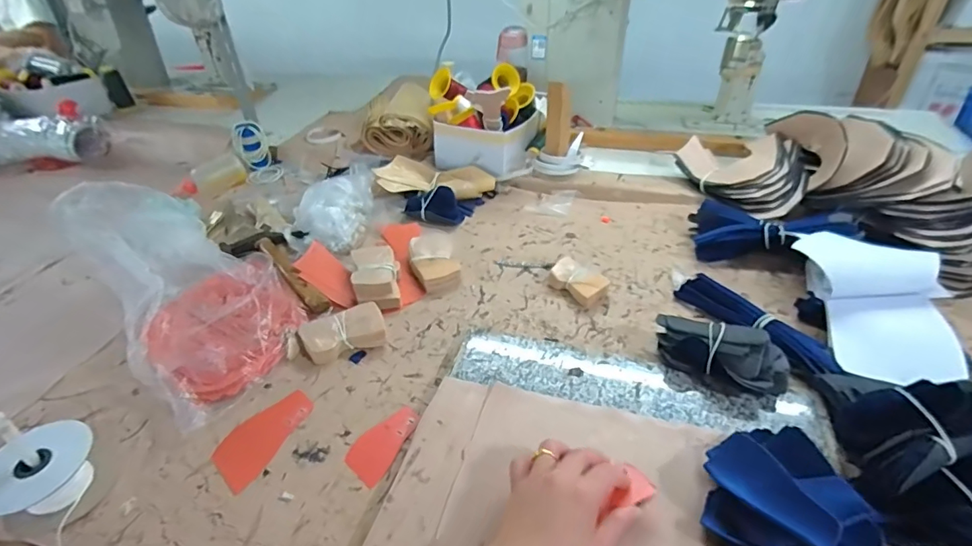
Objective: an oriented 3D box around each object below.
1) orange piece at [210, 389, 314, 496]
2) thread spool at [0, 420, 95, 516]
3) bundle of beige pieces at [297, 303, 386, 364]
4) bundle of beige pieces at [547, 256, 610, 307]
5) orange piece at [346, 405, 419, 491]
[{"bbox_3d":[-0.247,0.177,0.516,0.064,0.007,0.114,12,43,19],"label":"orange piece"},{"bbox_3d":[-0.422,0.194,0.453,0.076,0.058,0.091,23,45,29],"label":"thread spool"},{"bbox_3d":[-0.188,0.072,0.617,0.103,0.034,0.067,-17,40,-18],"label":"bundle of beige pieces"},{"bbox_3d":[0.133,0.012,0.678,0.054,0.031,0.076,-28,44,-29],"label":"bundle of beige pieces"},{"bbox_3d":[-0.110,0.178,0.502,0.049,0.004,0.088,16,45,23],"label":"orange piece"}]

